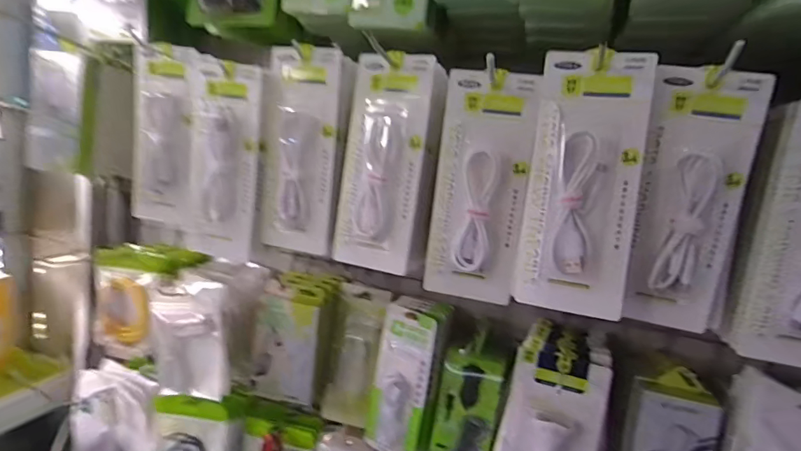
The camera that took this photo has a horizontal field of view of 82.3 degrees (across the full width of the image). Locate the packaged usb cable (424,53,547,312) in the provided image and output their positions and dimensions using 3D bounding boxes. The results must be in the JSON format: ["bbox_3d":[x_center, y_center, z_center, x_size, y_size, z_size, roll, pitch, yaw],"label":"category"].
[{"bbox_3d":[0.073,-0.036,0.420,0.085,0.207,0.025,8,8,18],"label":"packaged usb cable"}]

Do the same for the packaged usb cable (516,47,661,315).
[{"bbox_3d":[0.148,-0.035,0.366,0.088,0.207,0.028,7,0,14],"label":"packaged usb cable"}]

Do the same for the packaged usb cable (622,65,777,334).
[{"bbox_3d":[0.238,-0.024,0.374,0.085,0.215,0.025,10,2,2],"label":"packaged usb cable"}]

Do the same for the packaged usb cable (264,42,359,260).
[{"bbox_3d":[-0.101,-0.078,0.477,0.091,0.208,0.024,7,8,9],"label":"packaged usb cable"}]

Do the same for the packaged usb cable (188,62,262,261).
[{"bbox_3d":[-0.191,-0.065,0.488,0.082,0.204,0.027,6,8,14],"label":"packaged usb cable"}]

